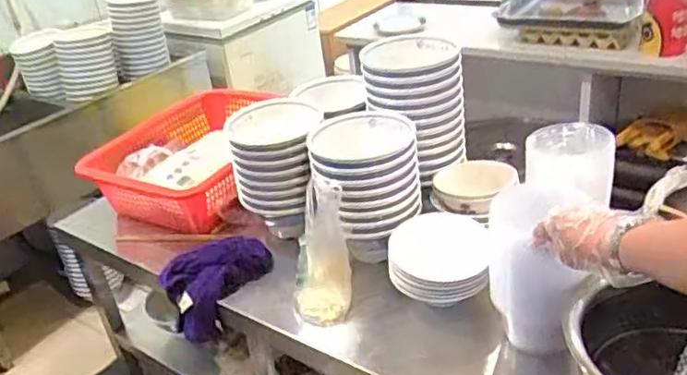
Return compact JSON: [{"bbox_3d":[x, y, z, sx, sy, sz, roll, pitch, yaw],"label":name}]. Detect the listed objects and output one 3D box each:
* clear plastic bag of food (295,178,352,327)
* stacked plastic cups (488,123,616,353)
[{"bbox_3d":[-0.038,0.111,1.112,0.096,0.249,0.072,1,3,14],"label":"clear plastic bag of food"},{"bbox_3d":[0.295,0.061,0.917,0.144,0.110,0.331,11,73,29],"label":"stacked plastic cups"}]

